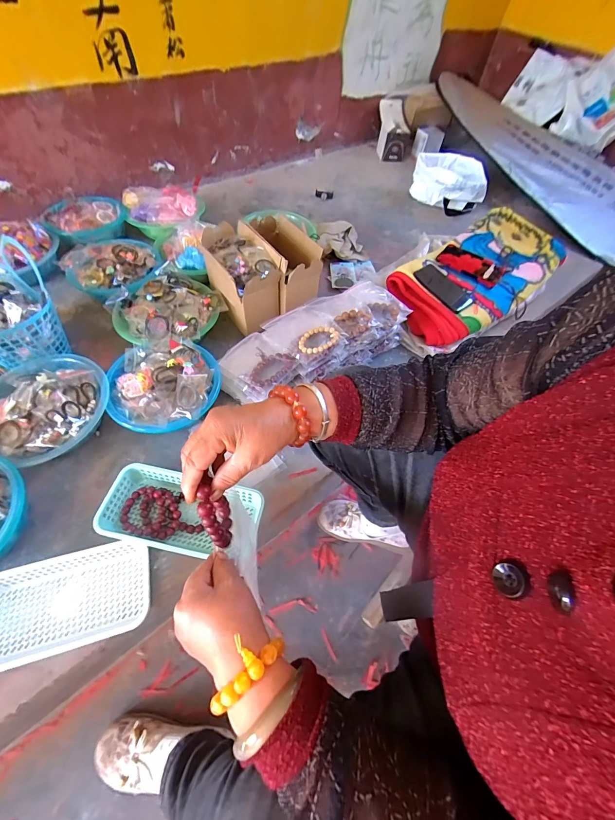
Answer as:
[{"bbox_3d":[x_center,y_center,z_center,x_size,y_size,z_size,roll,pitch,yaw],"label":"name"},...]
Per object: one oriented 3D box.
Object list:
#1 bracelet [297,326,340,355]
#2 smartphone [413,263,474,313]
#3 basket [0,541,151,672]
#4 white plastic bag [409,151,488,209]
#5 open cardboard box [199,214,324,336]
[{"bbox_3d":[0.021,-0.144,0.669,0.059,0.013,0.082,40,63,19],"label":"bracelet"},{"bbox_3d":[0.363,-0.329,0.873,0.081,0.010,0.161,-37,75,-19],"label":"smartphone"},{"bbox_3d":[-0.381,0.296,0.498,0.261,0.048,0.133,-11,60,-12],"label":"basket"},{"bbox_3d":[0.532,-0.858,1.232,0.263,0.120,0.220,14,58,4],"label":"white plastic bag"},{"bbox_3d":[-0.115,-0.353,0.820,0.232,0.138,0.230,-26,64,-19],"label":"open cardboard box"}]

